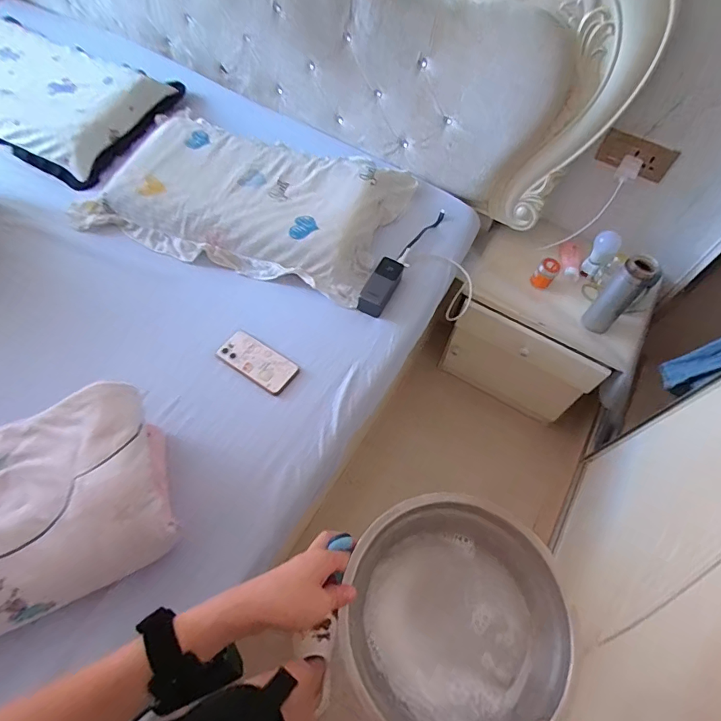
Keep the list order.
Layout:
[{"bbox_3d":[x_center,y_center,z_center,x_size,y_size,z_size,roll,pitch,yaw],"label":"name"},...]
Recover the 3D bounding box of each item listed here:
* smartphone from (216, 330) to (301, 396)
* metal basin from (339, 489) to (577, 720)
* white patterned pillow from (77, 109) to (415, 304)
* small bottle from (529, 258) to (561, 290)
[{"bbox_3d":[-0.206,0.002,0.905,0.162,0.015,0.078,32,63,14],"label":"smartphone"},{"bbox_3d":[0.087,0.259,0.452,0.207,0.060,0.210,2,60,-3],"label":"metal basin"},{"bbox_3d":[-0.277,-0.408,1.102,0.737,0.108,0.410,17,60,6],"label":"white patterned pillow"},{"bbox_3d":[0.465,-0.219,1.131,0.051,0.067,0.049,2,60,-3],"label":"small bottle"}]

